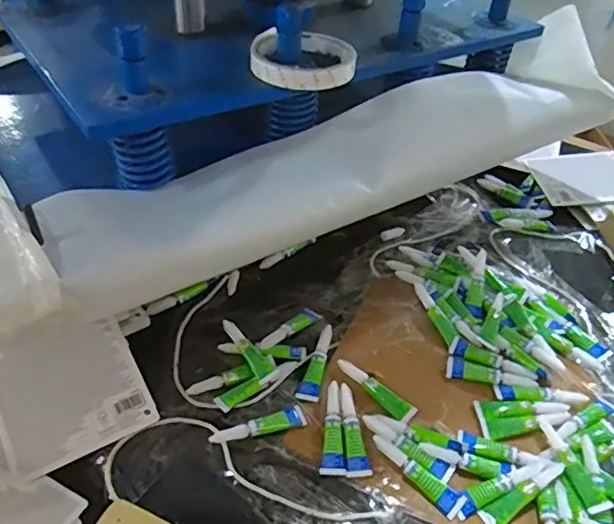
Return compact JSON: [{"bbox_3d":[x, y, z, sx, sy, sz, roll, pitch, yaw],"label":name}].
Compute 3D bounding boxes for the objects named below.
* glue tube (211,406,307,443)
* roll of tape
[{"bbox_3d":[-0.039,0.139,0.471,0.081,0.007,0.019,-16,46,-22],"label":"glue tube"},{"bbox_3d":[-0.004,-0.174,0.479,0.088,0.019,0.088,1,42,-4],"label":"roll of tape"}]

